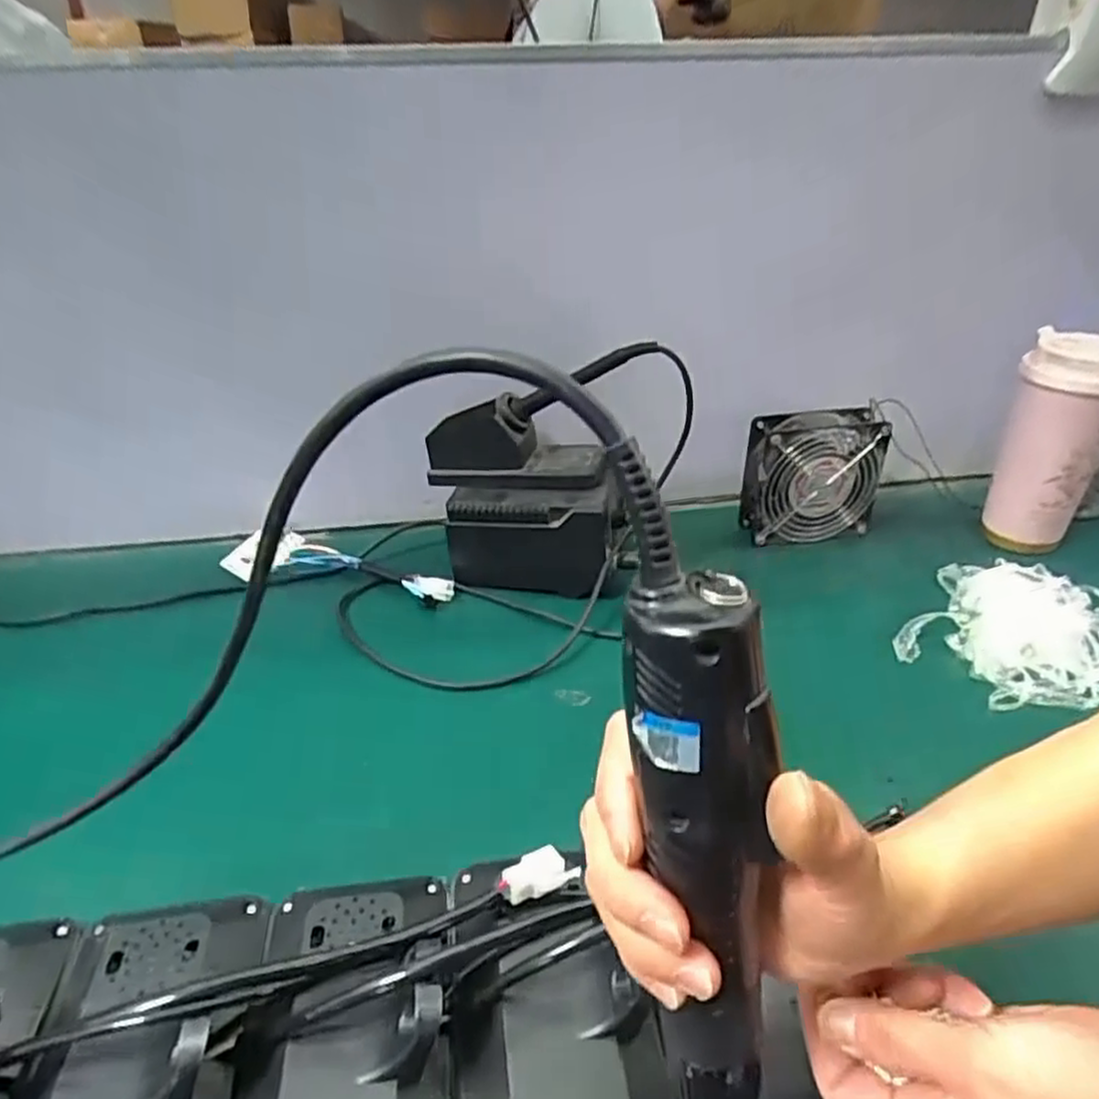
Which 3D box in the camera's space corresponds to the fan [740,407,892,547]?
[{"bbox_3d":[0.249,-0.068,0.695,0.123,0.118,0.048,-6,33,-7],"label":"fan"}]

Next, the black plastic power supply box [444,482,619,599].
[{"bbox_3d":[-0.016,-0.010,0.634,0.143,0.087,0.045,4,33,7],"label":"black plastic power supply box"}]

